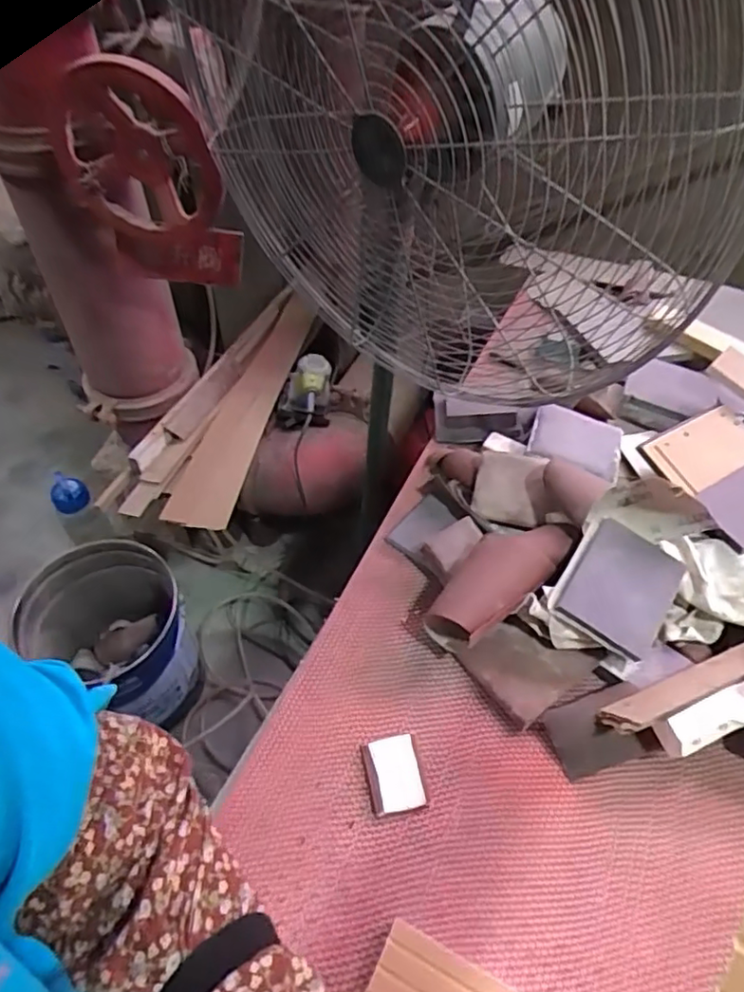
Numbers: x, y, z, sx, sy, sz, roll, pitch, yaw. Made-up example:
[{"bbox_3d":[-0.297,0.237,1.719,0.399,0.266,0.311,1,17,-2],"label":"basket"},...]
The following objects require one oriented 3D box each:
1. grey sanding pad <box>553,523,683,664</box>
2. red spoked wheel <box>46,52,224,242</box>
[{"bbox_3d":[0.263,0.097,0.657,0.111,0.014,0.121,33,75,6],"label":"grey sanding pad"},{"bbox_3d":[-0.328,-0.483,0.871,0.236,0.274,0.071,6,59,1],"label":"red spoked wheel"}]

